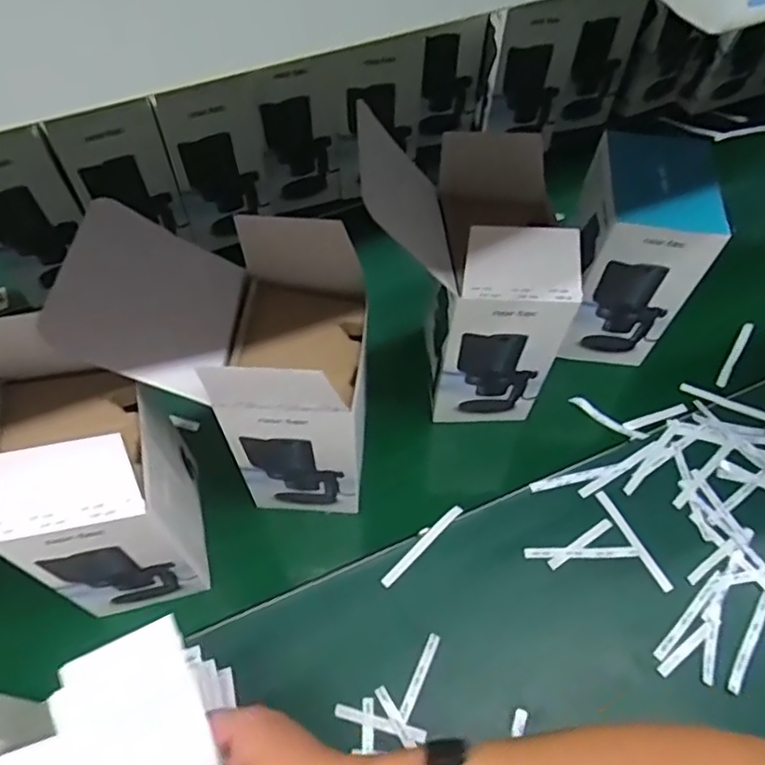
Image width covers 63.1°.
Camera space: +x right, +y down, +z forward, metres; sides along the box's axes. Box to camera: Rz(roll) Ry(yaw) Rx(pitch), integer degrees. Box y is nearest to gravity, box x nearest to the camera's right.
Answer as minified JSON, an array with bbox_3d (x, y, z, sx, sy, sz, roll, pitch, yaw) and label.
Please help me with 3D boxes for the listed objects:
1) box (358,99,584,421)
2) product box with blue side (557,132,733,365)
[{"bbox_3d":[0.079,-0.108,0.656,0.189,0.292,0.171,-4,59,-2],"label":"box"},{"bbox_3d":[0.289,-0.151,0.735,0.118,0.226,0.146,9,58,5],"label":"product box with blue side"}]

